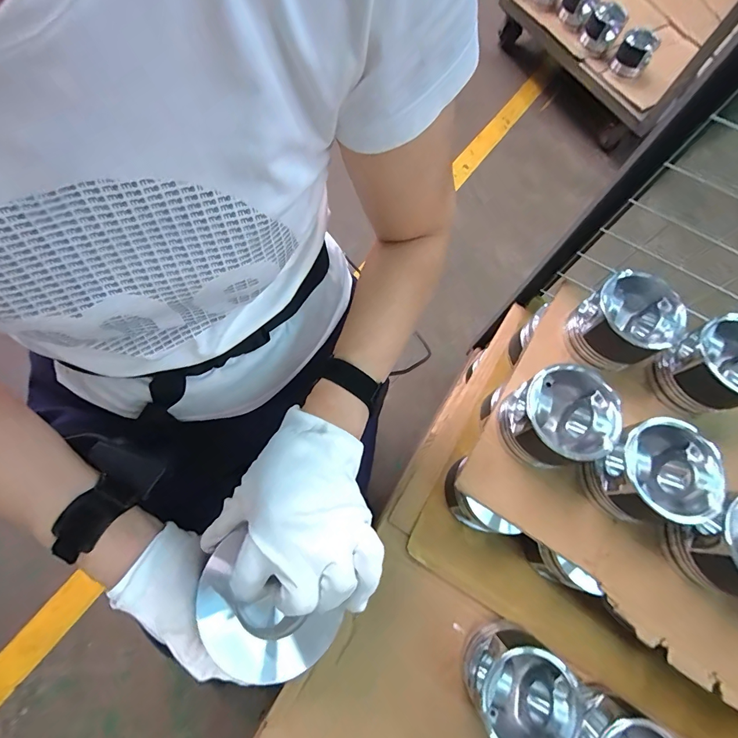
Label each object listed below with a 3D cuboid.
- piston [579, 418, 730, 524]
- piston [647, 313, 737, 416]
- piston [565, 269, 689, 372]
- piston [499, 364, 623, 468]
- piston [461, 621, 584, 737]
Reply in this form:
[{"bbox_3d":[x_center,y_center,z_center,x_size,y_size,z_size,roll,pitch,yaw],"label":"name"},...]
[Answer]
[{"bbox_3d":[0.342,0.130,0.478,0.115,0.101,0.109,1,71,-2],"label":"piston"},{"bbox_3d":[0.480,-0.003,0.534,0.112,0.090,0.114,-23,74,-10],"label":"piston"},{"bbox_3d":[0.356,-0.065,0.541,0.109,0.091,0.110,1,71,-2],"label":"piston"},{"bbox_3d":[0.237,0.064,0.495,0.116,0.104,0.109,1,71,-2],"label":"piston"},{"bbox_3d":[0.180,0.392,0.477,0.109,0.107,0.105,1,71,-2],"label":"piston"}]

